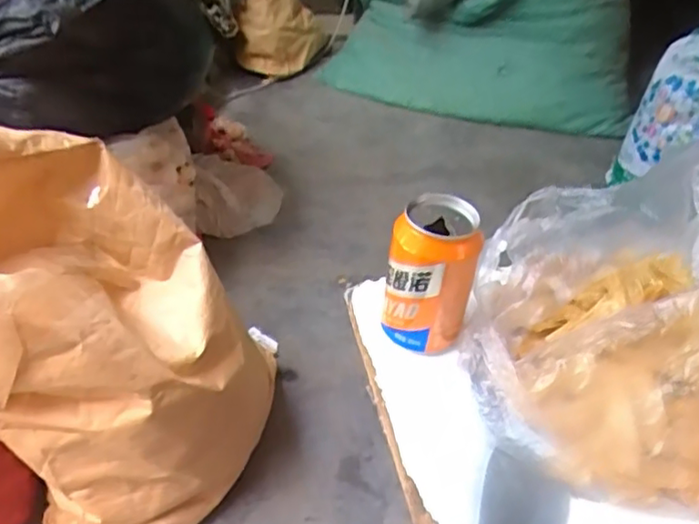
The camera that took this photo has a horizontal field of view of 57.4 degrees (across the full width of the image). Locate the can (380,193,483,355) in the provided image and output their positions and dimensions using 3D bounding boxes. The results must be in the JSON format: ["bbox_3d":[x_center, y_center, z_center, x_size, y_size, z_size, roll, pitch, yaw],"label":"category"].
[{"bbox_3d":[0.061,0.009,0.484,0.061,0.103,0.061,3,38,-3],"label":"can"}]

